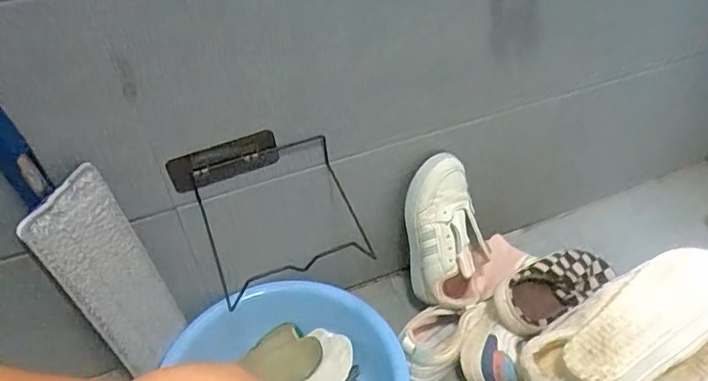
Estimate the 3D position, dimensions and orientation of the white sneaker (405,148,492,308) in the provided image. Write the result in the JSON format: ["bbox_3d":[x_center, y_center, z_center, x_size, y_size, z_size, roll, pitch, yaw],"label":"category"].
[{"bbox_3d":[0.141,0.064,0.818,0.116,0.230,0.080,-8,13,-4],"label":"white sneaker"}]

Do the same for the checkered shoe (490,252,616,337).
[{"bbox_3d":[0.316,0.150,0.854,0.258,0.070,0.085,-13,43,-33],"label":"checkered shoe"}]

